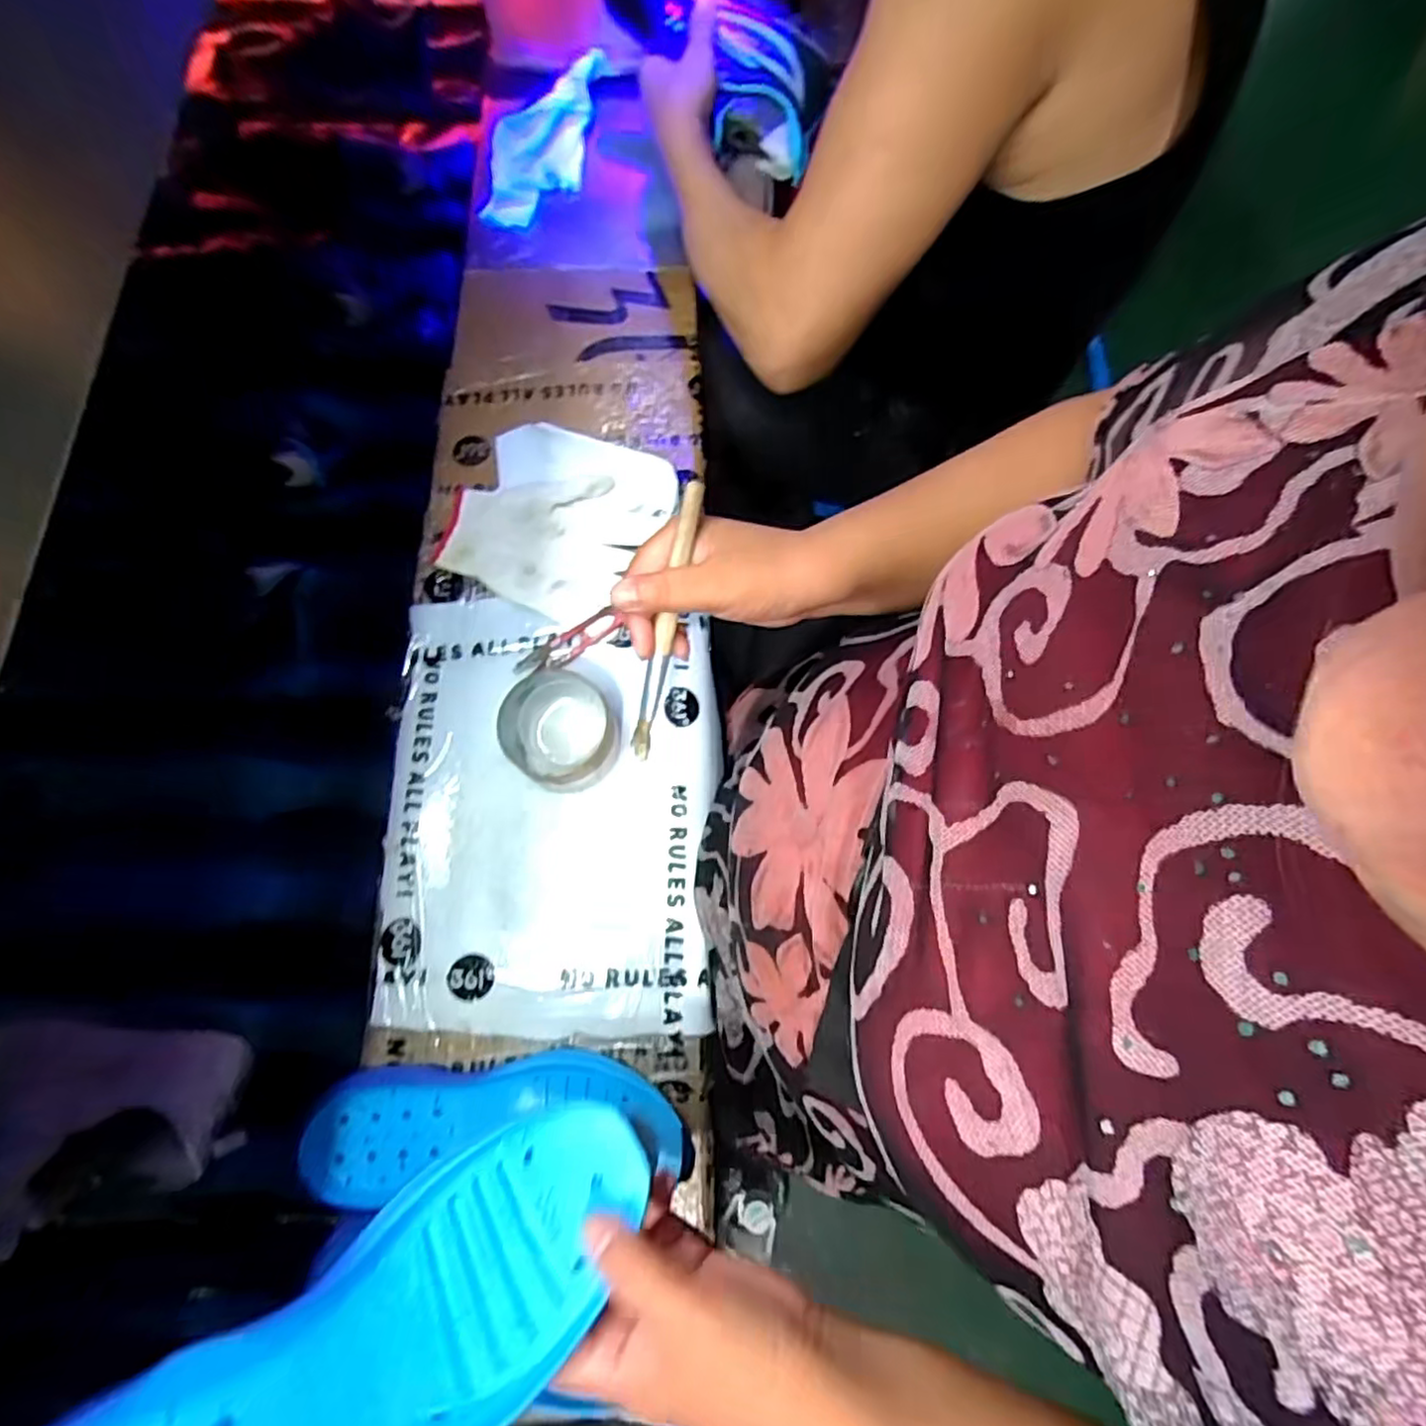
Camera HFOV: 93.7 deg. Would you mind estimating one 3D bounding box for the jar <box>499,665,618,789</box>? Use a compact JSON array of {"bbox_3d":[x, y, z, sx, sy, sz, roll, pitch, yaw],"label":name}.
[{"bbox_3d":[-0.116,0.015,0.508,0.085,0.045,0.080,0,75,0],"label":"jar"}]

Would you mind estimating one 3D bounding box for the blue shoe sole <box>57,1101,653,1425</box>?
[{"bbox_3d":[-0.129,0.244,0.246,0.241,0.024,0.081,-17,73,-38],"label":"blue shoe sole"}]

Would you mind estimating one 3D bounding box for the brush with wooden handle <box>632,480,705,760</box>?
[{"bbox_3d":[-0.026,-0.047,0.368,0.010,0.008,0.155,15,107,4],"label":"brush with wooden handle"}]

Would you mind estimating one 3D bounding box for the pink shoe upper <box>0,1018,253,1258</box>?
[{"bbox_3d":[-0.463,0.283,0.469,0.237,0.080,0.107,5,75,1],"label":"pink shoe upper"}]

